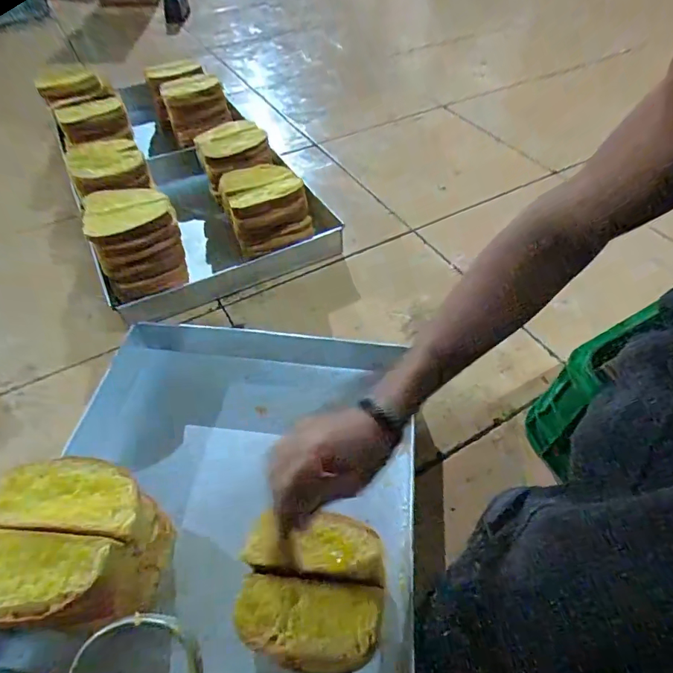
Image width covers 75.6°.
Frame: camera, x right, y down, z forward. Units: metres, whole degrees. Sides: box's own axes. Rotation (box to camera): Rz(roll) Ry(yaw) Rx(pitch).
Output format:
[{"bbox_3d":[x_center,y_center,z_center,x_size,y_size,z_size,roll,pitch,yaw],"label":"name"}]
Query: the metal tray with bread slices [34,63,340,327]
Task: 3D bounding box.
[{"bbox_3d":[-0.336,-0.376,0.900,0.382,0.153,0.742,-23,54,-17],"label":"metal tray with bread slices"}]

